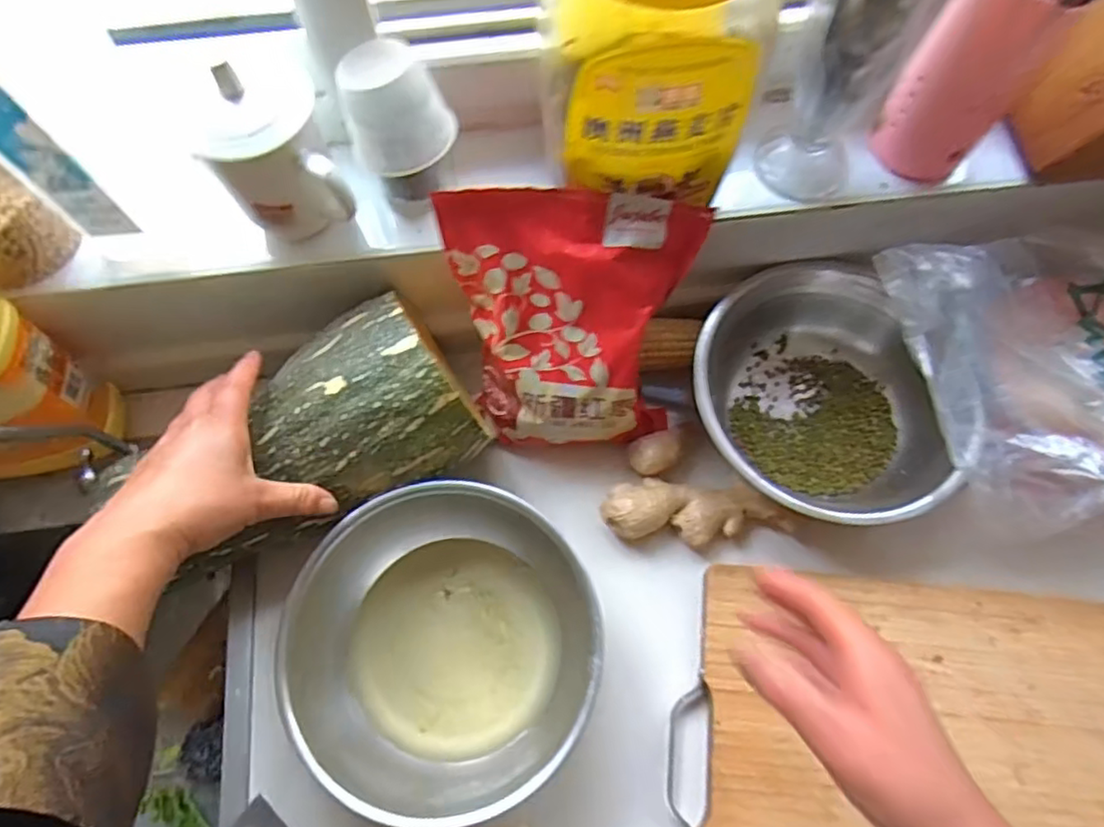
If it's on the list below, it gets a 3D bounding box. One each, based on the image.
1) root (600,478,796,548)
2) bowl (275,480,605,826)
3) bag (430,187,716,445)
[{"bbox_3d":[0.125,0.084,0.553,0.158,0.030,0.050,3,69,1],"label":"root"},{"bbox_3d":[-0.078,0.170,0.491,0.214,0.088,0.212,0,69,0],"label":"bowl"},{"bbox_3d":[0.020,-0.066,0.516,0.180,0.218,0.047,-1,29,6],"label":"bag"}]

